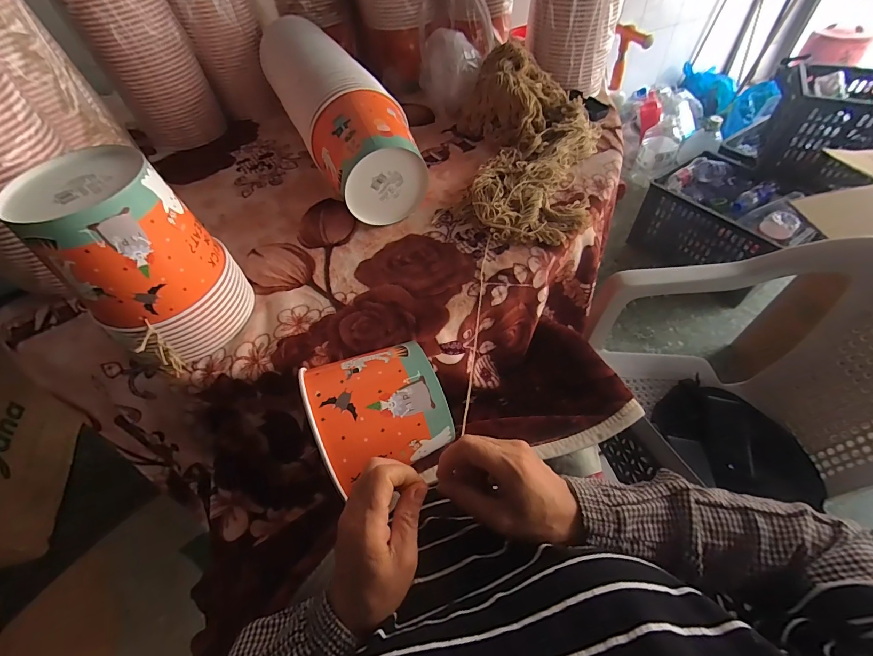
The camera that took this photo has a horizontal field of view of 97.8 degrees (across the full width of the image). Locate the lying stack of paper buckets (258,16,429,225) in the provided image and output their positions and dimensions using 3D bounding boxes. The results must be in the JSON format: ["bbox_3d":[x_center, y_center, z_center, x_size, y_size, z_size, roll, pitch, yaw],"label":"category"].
[{"bbox_3d":[-0.191,-0.403,0.710,0.148,0.156,0.540,-24,55,-12],"label":"lying stack of paper buckets"}]

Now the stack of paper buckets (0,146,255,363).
[{"bbox_3d":[-0.333,-0.077,0.447,0.135,0.206,0.140,35,63,27],"label":"stack of paper buckets"}]

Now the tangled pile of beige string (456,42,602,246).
[{"bbox_3d":[0.174,-0.320,0.645,0.245,0.107,0.410,-5,53,2],"label":"tangled pile of beige string"}]

